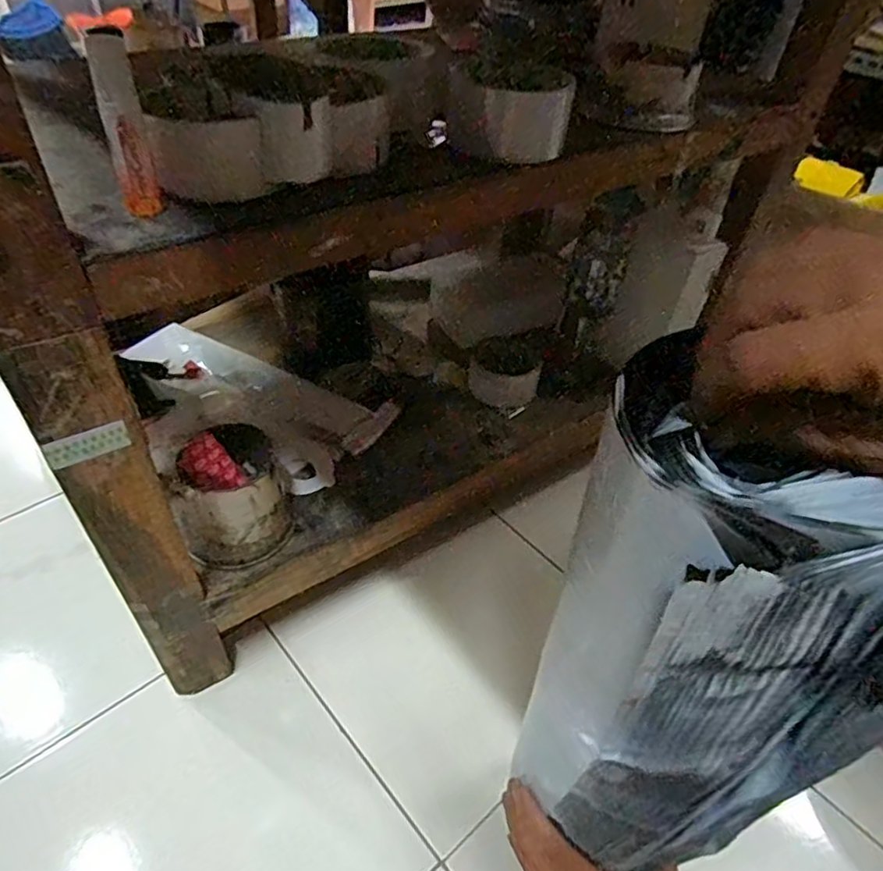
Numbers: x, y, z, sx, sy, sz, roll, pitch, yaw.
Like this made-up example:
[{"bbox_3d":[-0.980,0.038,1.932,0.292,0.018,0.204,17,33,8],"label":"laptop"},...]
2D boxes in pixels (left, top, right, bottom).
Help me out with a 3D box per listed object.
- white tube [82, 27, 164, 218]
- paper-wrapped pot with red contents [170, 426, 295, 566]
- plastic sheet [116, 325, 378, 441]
[{"bbox_3d":[-0.166,-0.161,0.327,0.020,0.081,0.025,-10,46,-15],"label":"white tube"},{"bbox_3d":[-0.185,0.054,0.551,0.091,0.100,0.084,2,44,-2],"label":"paper-wrapped pot with red contents"},{"bbox_3d":[-0.227,-0.069,0.738,0.311,0.006,0.071,22,46,17],"label":"plastic sheet"}]

